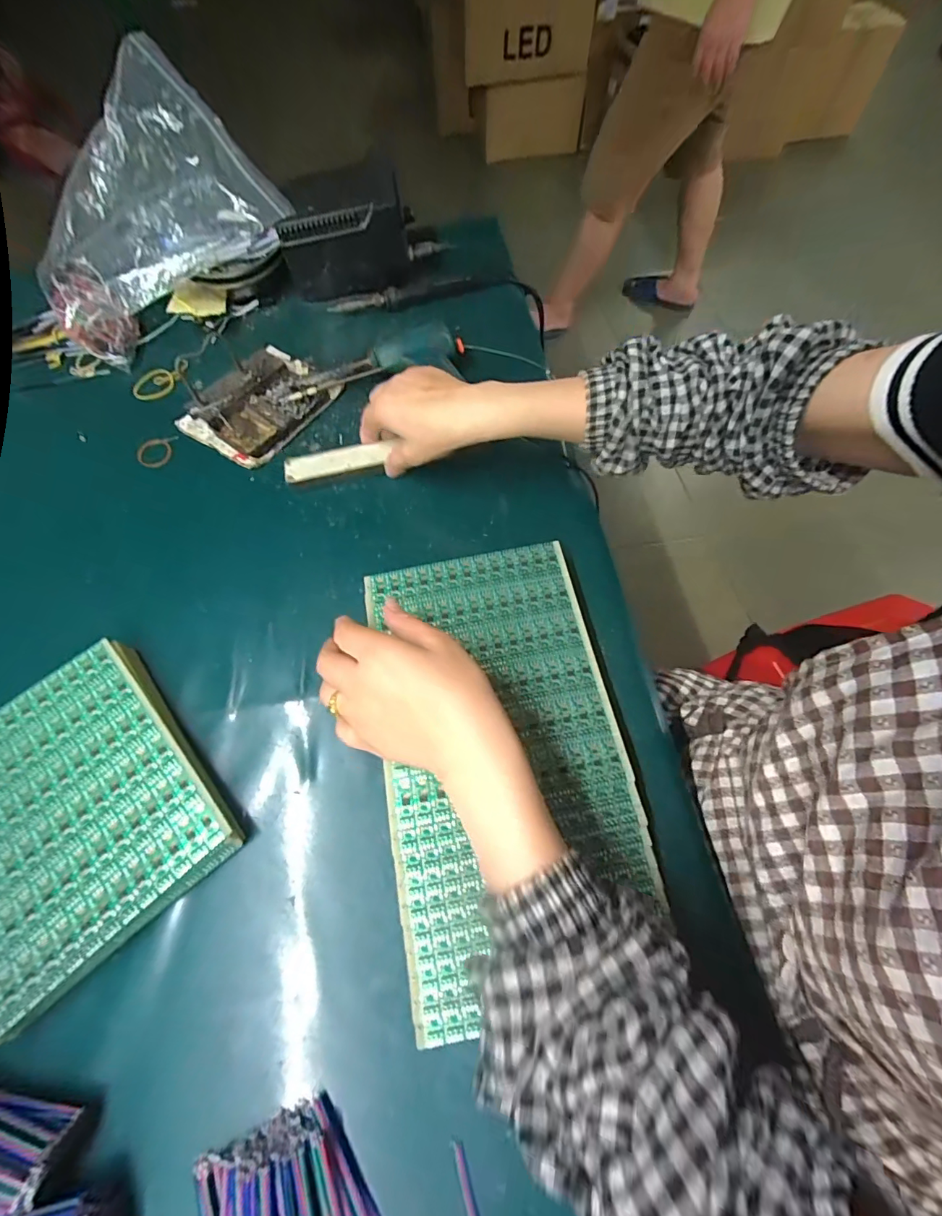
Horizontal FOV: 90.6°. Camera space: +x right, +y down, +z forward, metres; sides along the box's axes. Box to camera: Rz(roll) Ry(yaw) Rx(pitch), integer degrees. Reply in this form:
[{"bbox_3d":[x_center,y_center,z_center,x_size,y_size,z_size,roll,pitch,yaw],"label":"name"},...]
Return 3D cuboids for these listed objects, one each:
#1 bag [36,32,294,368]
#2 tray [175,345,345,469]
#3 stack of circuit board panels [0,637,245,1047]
[{"bbox_3d":[-0.374,-0.444,0.526,0.264,0.181,0.182,-32,68,-14],"label":"bag"},{"bbox_3d":[-0.229,-0.224,0.505,0.117,0.030,0.146,37,70,17],"label":"tray"},{"bbox_3d":[-0.282,0.143,0.329,0.167,0.029,0.194,-40,70,-17],"label":"stack of circuit board panels"}]

